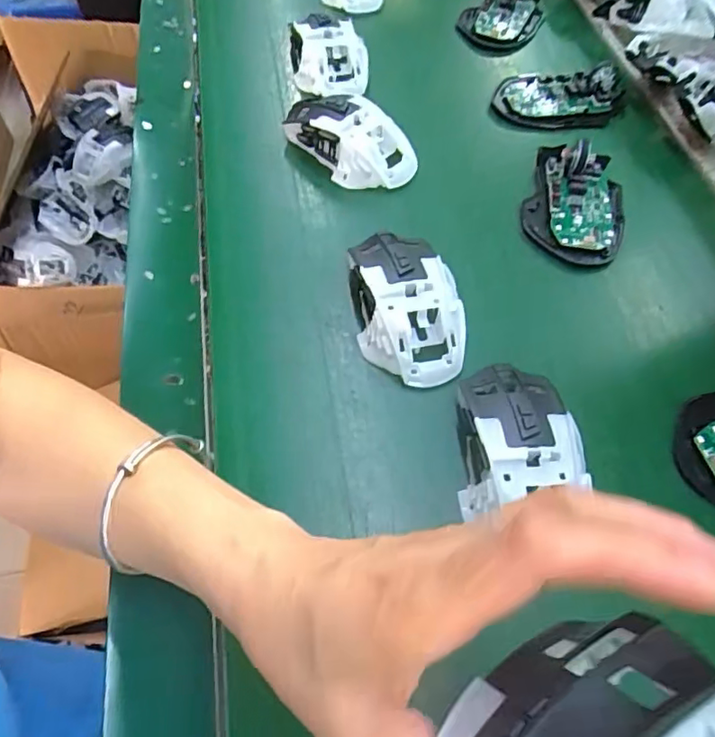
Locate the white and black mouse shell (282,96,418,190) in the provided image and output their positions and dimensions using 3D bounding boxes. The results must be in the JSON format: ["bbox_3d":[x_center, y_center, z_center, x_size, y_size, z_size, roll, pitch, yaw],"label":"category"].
[{"bbox_3d":[-0.008,-0.176,0.445,0.109,0.042,0.054,19,59,10],"label":"white and black mouse shell"}]

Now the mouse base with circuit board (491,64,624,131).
[{"bbox_3d":[0.177,-0.236,0.492,0.109,0.029,0.060,9,58,3],"label":"mouse base with circuit board"}]

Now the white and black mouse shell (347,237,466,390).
[{"bbox_3d":[0.031,-0.044,0.359,0.064,0.036,0.108,-5,58,-5],"label":"white and black mouse shell"}]

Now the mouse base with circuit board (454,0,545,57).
[{"bbox_3d":[0.144,-0.350,0.563,0.066,0.028,0.121,28,62,16],"label":"mouse base with circuit board"}]

